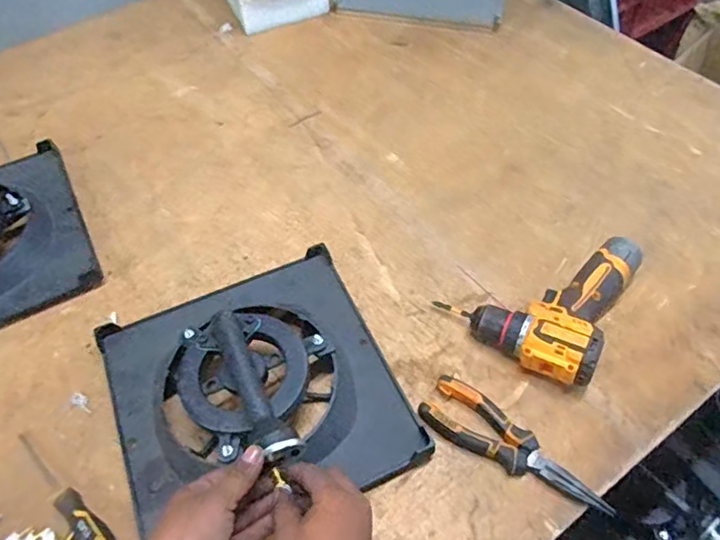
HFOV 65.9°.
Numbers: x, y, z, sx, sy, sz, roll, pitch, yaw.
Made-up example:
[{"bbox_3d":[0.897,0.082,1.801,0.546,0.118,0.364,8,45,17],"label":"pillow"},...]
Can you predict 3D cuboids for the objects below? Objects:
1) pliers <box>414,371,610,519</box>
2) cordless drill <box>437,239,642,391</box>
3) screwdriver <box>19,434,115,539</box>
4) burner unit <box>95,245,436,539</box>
[{"bbox_3d":[0.165,0.184,0.587,0.203,0.024,0.060,26,59,19],"label":"pliers"},{"bbox_3d":[0.226,0.020,0.675,0.184,0.061,0.212,32,61,22],"label":"cordless drill"},{"bbox_3d":[-0.305,0.235,0.565,0.199,0.032,0.030,32,61,22],"label":"screwdriver"},{"bbox_3d":[-0.120,0.113,0.597,0.296,0.097,0.293,-21,57,-13],"label":"burner unit"}]

